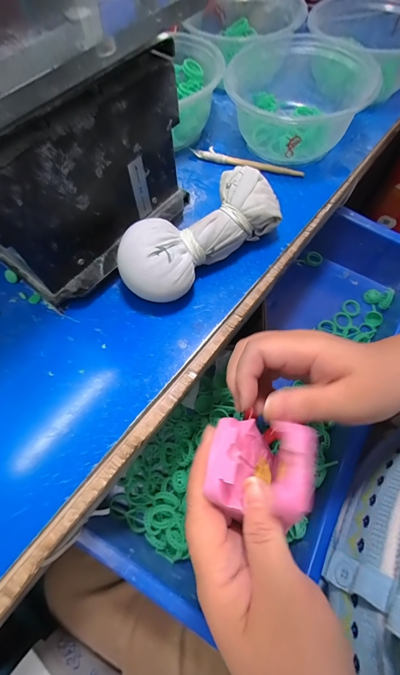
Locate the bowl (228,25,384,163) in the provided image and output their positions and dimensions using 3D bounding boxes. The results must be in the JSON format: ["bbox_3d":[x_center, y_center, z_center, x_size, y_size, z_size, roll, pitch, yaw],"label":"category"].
[{"bbox_3d":[0.095,-0.229,0.302,0.134,0.063,0.123,-1,65,1],"label":"bowl"}]

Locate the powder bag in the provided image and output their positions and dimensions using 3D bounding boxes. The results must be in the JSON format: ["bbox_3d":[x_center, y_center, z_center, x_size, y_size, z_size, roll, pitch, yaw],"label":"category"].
[{"bbox_3d":[0.000,-0.080,0.247,0.137,0.046,0.054,-38,70,-15],"label":"powder bag"}]

